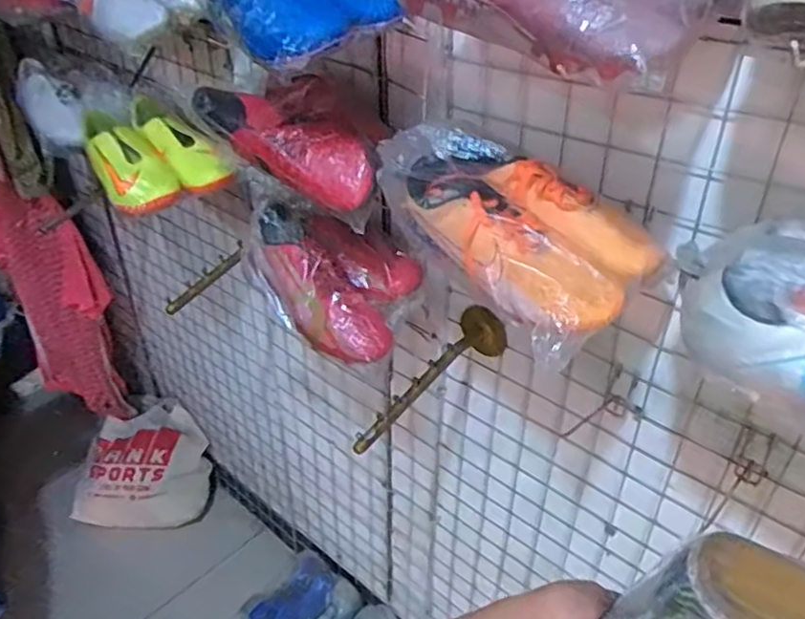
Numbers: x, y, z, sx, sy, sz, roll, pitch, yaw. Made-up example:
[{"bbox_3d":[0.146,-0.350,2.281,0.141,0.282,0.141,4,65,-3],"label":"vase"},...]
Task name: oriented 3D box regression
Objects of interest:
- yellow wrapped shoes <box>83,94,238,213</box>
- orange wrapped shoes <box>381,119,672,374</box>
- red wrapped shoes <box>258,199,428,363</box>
[{"bbox_3d":[-0.393,-0.250,1.019,0.176,0.082,0.299,-19,39,-23],"label":"yellow wrapped shoes"},{"bbox_3d":[0.112,-0.091,0.597,0.160,0.101,0.265,-21,40,-26],"label":"orange wrapped shoes"},{"bbox_3d":[-0.100,-0.041,0.825,0.235,0.105,0.115,27,44,33],"label":"red wrapped shoes"}]

